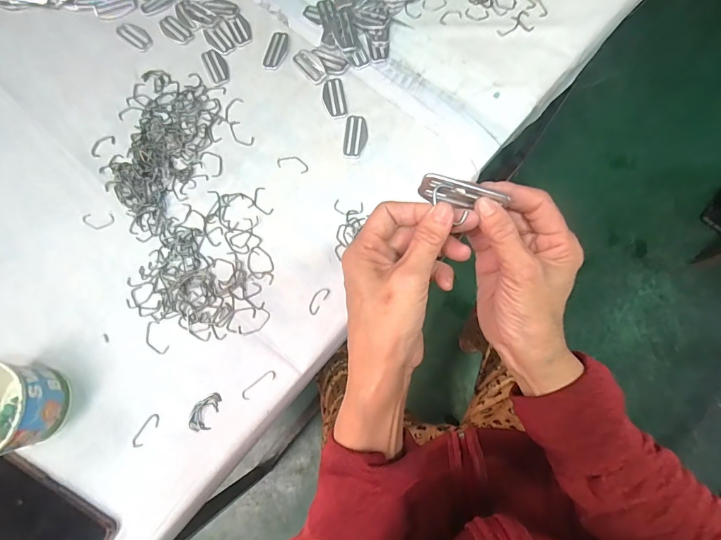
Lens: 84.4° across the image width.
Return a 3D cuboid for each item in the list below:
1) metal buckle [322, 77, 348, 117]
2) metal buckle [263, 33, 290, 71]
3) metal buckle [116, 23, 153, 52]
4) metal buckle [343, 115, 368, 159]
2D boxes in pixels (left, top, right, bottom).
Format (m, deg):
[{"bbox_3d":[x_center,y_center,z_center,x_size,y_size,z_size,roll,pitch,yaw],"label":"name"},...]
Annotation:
[{"bbox_3d":[-0.034,-0.228,0.524,0.028,0.004,0.054,-12,75,0],"label":"metal buckle"},{"bbox_3d":[-0.115,-0.302,0.547,0.029,0.004,0.059,13,76,7],"label":"metal buckle"},{"bbox_3d":[-0.326,-0.339,0.574,0.064,0.004,0.029,38,79,11],"label":"metal buckle"},{"bbox_3d":[-0.006,-0.171,0.508,0.029,0.004,0.058,5,75,5],"label":"metal buckle"}]

